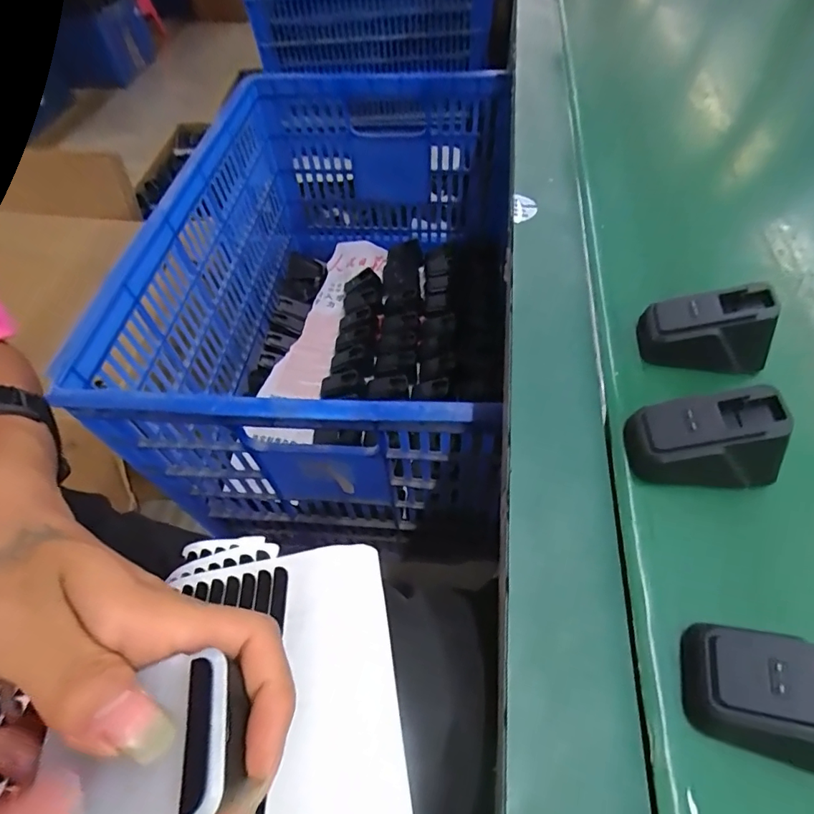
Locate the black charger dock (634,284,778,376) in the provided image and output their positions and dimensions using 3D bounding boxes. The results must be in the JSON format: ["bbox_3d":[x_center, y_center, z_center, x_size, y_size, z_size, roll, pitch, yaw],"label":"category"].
[{"bbox_3d":[0.178,-0.046,0.285,0.068,0.042,0.032,7,54,9],"label":"black charger dock"}]

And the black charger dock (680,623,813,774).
[{"bbox_3d":[0.142,0.105,0.180,0.065,0.039,0.047,14,56,13],"label":"black charger dock"}]

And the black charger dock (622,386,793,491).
[{"bbox_3d":[0.152,0.016,0.242,0.069,0.041,0.040,7,54,9],"label":"black charger dock"}]

